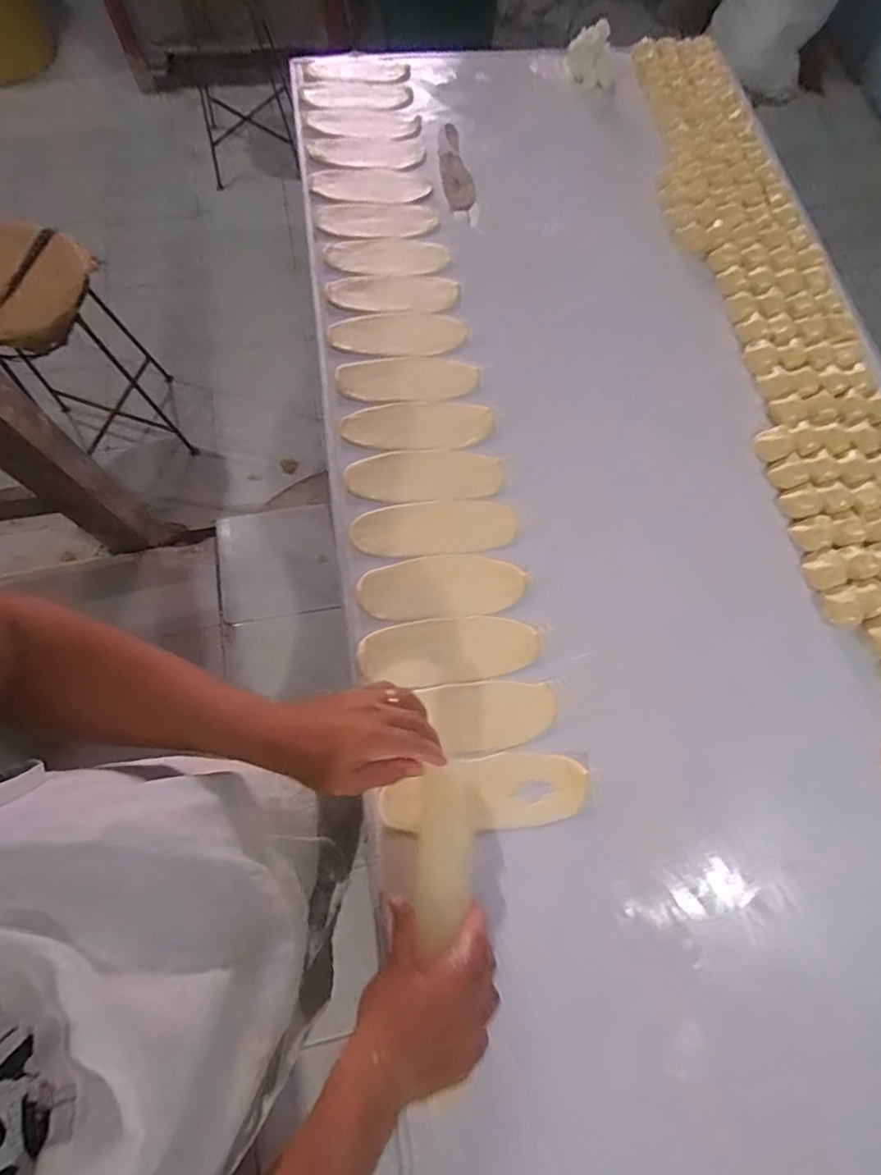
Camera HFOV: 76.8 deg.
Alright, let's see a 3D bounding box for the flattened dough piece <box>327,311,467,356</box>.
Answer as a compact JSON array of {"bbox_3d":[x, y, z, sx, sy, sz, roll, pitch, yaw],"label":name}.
[{"bbox_3d":[-0.059,-0.354,0.763,0.181,0.018,0.074,-3,71,-3],"label":"flattened dough piece"}]

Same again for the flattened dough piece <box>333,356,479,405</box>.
[{"bbox_3d":[-0.044,-0.280,0.738,0.183,0.017,0.075,-3,71,-2],"label":"flattened dough piece"}]

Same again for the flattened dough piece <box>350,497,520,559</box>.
[{"bbox_3d":[-0.006,-0.074,0.662,0.191,0.013,0.072,-7,71,-4],"label":"flattened dough piece"}]

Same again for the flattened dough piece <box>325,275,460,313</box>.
[{"bbox_3d":[-0.067,-0.420,0.787,0.182,0.011,0.068,-3,71,-3],"label":"flattened dough piece"}]

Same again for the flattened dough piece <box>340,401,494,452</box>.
[{"bbox_3d":[-0.029,-0.209,0.716,0.187,0.012,0.074,-4,71,-3],"label":"flattened dough piece"}]

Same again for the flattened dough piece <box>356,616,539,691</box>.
[{"bbox_3d":[0.009,0.068,0.611,0.192,0.009,0.072,-8,72,-4],"label":"flattened dough piece"}]

